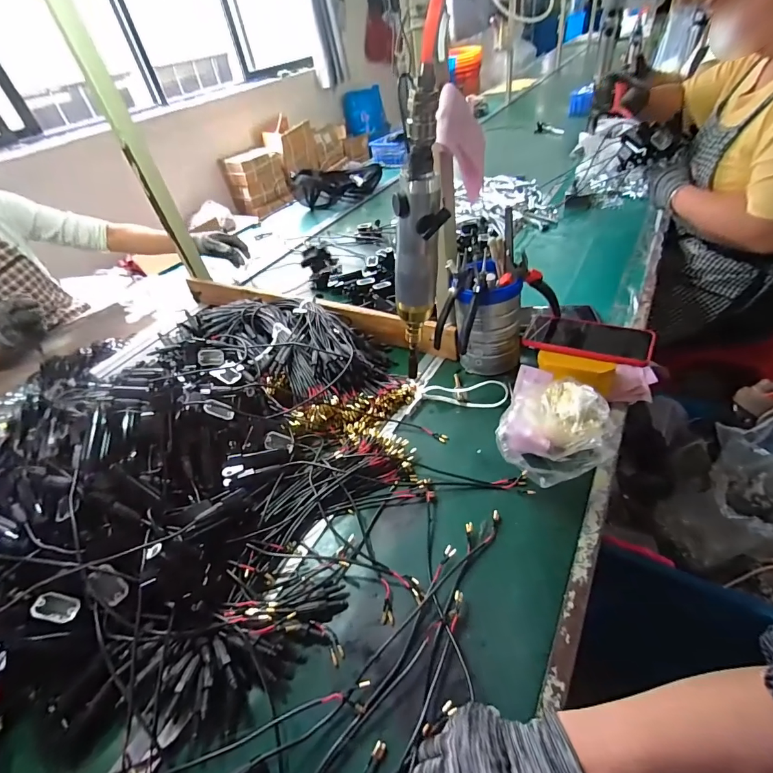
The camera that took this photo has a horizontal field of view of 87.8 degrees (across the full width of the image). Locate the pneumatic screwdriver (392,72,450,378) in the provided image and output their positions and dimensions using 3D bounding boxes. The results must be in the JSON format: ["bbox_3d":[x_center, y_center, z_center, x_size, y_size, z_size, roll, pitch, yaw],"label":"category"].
[{"bbox_3d":[0.029,-0.119,0.373,0.046,0.269,0.046,-16,42,-6],"label":"pneumatic screwdriver"}]

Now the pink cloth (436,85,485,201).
[{"bbox_3d":[0.091,-0.283,0.476,0.039,0.125,0.056,-7,39,32],"label":"pink cloth"}]

